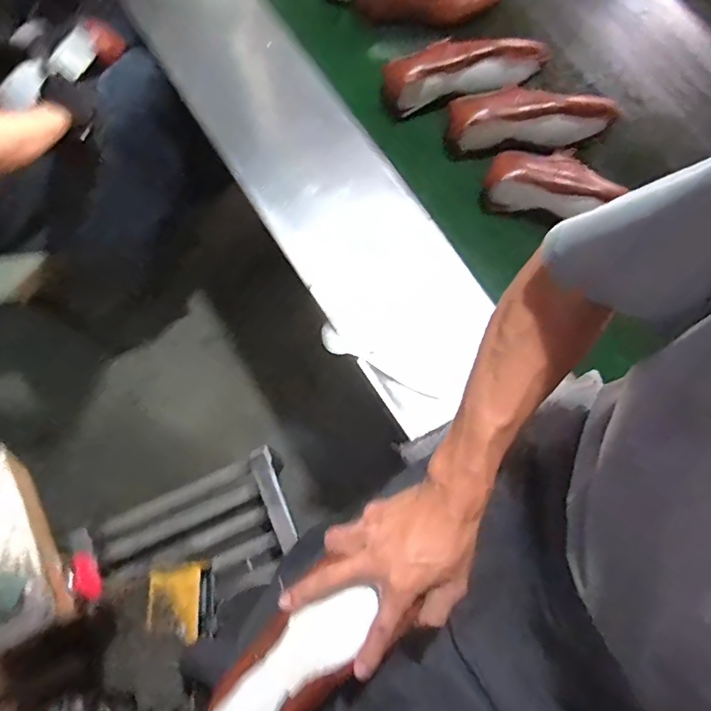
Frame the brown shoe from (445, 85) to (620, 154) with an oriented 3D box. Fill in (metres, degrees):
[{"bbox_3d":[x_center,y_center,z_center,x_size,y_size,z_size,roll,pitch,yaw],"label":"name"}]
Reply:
[{"bbox_3d":[0.296,-0.399,0.845,0.270,0.088,0.092,4,73,0],"label":"brown shoe"}]

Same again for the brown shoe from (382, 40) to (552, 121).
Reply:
[{"bbox_3d":[0.189,-0.489,0.856,0.279,0.084,0.086,-9,74,-4],"label":"brown shoe"}]

